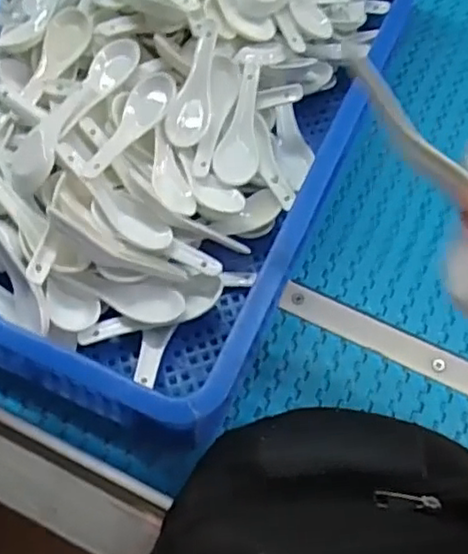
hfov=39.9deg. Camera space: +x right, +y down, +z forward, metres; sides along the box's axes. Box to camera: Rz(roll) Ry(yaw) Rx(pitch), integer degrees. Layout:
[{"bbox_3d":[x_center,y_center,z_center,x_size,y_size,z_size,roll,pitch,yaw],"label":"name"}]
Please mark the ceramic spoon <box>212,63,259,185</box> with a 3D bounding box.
[{"bbox_3d":[0.006,-0.141,0.588,0.038,0.024,0.119,6,63,1],"label":"ceramic spoon"}]

